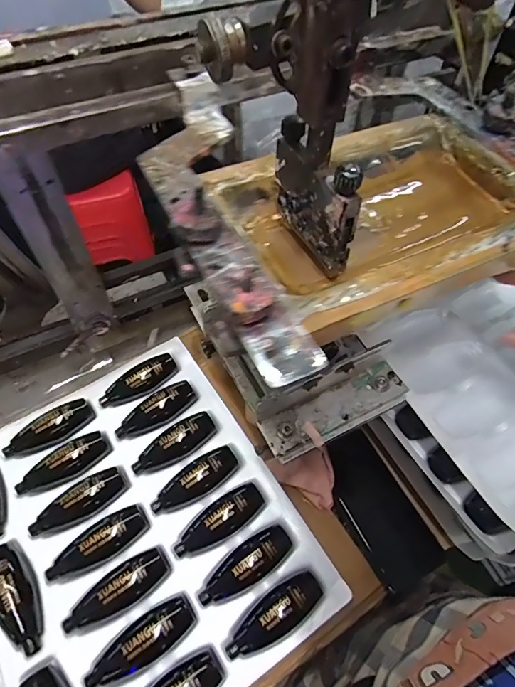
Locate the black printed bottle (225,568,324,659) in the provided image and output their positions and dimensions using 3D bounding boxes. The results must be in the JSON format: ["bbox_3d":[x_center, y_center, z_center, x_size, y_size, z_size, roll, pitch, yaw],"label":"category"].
[{"bbox_3d":[0.015,0.259,0.405,0.099,0.040,0.035,-28,61,-19],"label":"black printed bottle"}]

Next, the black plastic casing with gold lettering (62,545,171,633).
[{"bbox_3d":[-0.135,0.233,0.402,0.102,0.023,0.036,-27,61,-19],"label":"black plastic casing with gold lettering"}]

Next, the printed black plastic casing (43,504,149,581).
[{"bbox_3d":[-0.163,0.197,0.425,0.100,0.021,0.038,-25,60,-17],"label":"printed black plastic casing"}]

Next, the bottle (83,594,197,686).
[{"bbox_3d":[-0.106,0.269,0.382,0.101,0.023,0.034,-29,61,-19],"label":"bottle"}]

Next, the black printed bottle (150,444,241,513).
[{"bbox_3d":[-0.069,0.145,0.459,0.099,0.026,0.038,-31,62,-20],"label":"black printed bottle"}]

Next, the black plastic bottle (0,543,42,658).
[{"bbox_3d":[-0.230,0.236,0.395,0.036,0.021,0.101,-33,63,-21],"label":"black plastic bottle"}]

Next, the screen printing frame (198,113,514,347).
[{"bbox_3d":[0.097,-0.094,0.316,0.224,0.033,0.166,-22,59,-16],"label":"screen printing frame"}]

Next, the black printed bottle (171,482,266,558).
[{"bbox_3d":[-0.040,0.184,0.438,0.099,0.026,0.036,-31,76,-16],"label":"black printed bottle"}]

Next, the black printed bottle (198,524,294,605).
[{"bbox_3d":[-0.011,0.217,0.416,0.099,0.026,0.037,-32,63,-21],"label":"black printed bottle"}]

